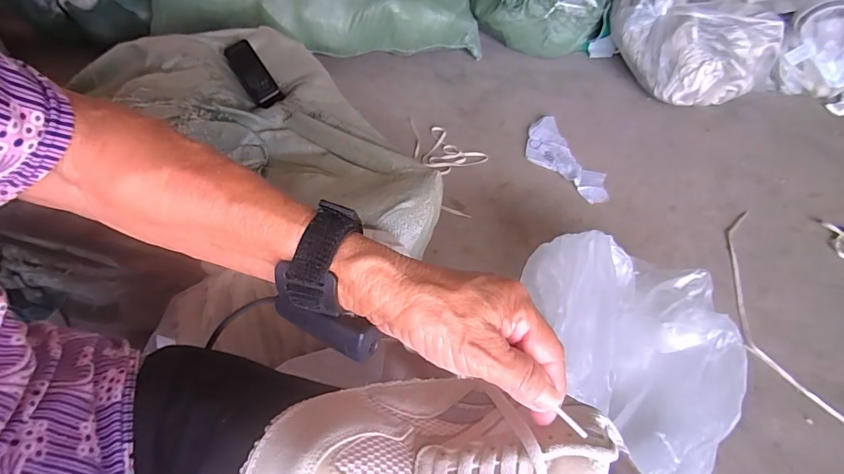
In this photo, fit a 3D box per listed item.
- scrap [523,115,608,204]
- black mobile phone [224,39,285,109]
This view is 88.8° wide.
[{"bbox_3d":[0.339,-0.187,1.042,0.134,0.021,0.300,-19,54,-16],"label":"scrap"},{"bbox_3d":[-0.328,-0.315,0.840,0.054,0.016,0.134,-34,92,4],"label":"black mobile phone"}]

